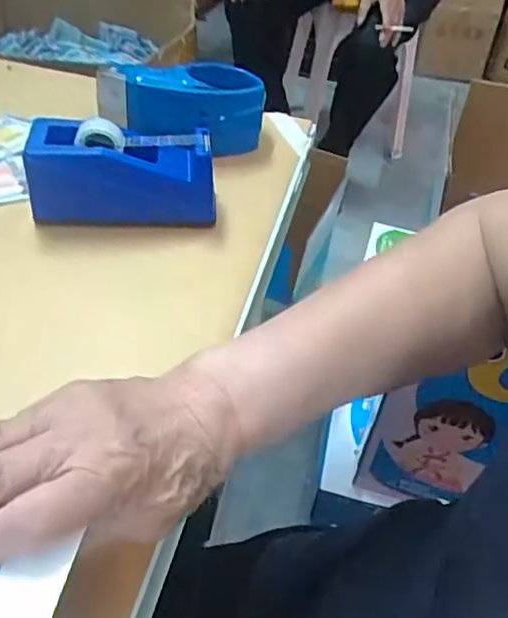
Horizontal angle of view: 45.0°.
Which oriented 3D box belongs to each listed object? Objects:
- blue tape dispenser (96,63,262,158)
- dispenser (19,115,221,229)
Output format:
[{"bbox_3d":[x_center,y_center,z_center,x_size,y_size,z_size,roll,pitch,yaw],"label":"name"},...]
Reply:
[{"bbox_3d":[-0.071,-0.198,0.602,0.153,0.068,0.073,-11,47,-18],"label":"blue tape dispenser"},{"bbox_3d":[-0.106,-0.109,0.505,0.147,0.071,0.052,3,44,-4],"label":"dispenser"}]

